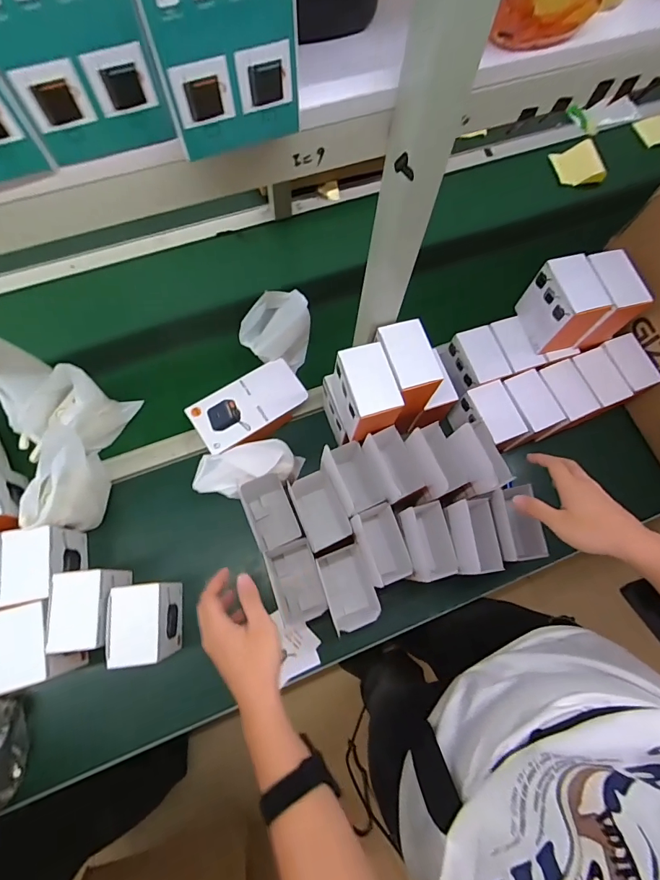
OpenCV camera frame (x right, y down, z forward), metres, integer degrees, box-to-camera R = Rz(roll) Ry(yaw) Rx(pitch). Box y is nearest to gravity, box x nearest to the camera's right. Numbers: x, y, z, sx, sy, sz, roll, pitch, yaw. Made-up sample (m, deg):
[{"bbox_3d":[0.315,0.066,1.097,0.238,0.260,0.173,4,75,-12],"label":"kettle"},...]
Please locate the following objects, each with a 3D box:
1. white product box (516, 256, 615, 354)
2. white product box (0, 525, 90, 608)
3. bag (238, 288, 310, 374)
[{"bbox_3d":[0.363,-0.209,0.675,0.064,0.123,0.102,-15,73,-7],"label":"white product box"},{"bbox_3d":[-0.412,0.184,0.627,0.072,0.107,0.097,-12,73,-6],"label":"white product box"},{"bbox_3d":[-0.091,-0.182,0.744,0.088,0.133,0.125,23,72,5],"label":"bag"}]

